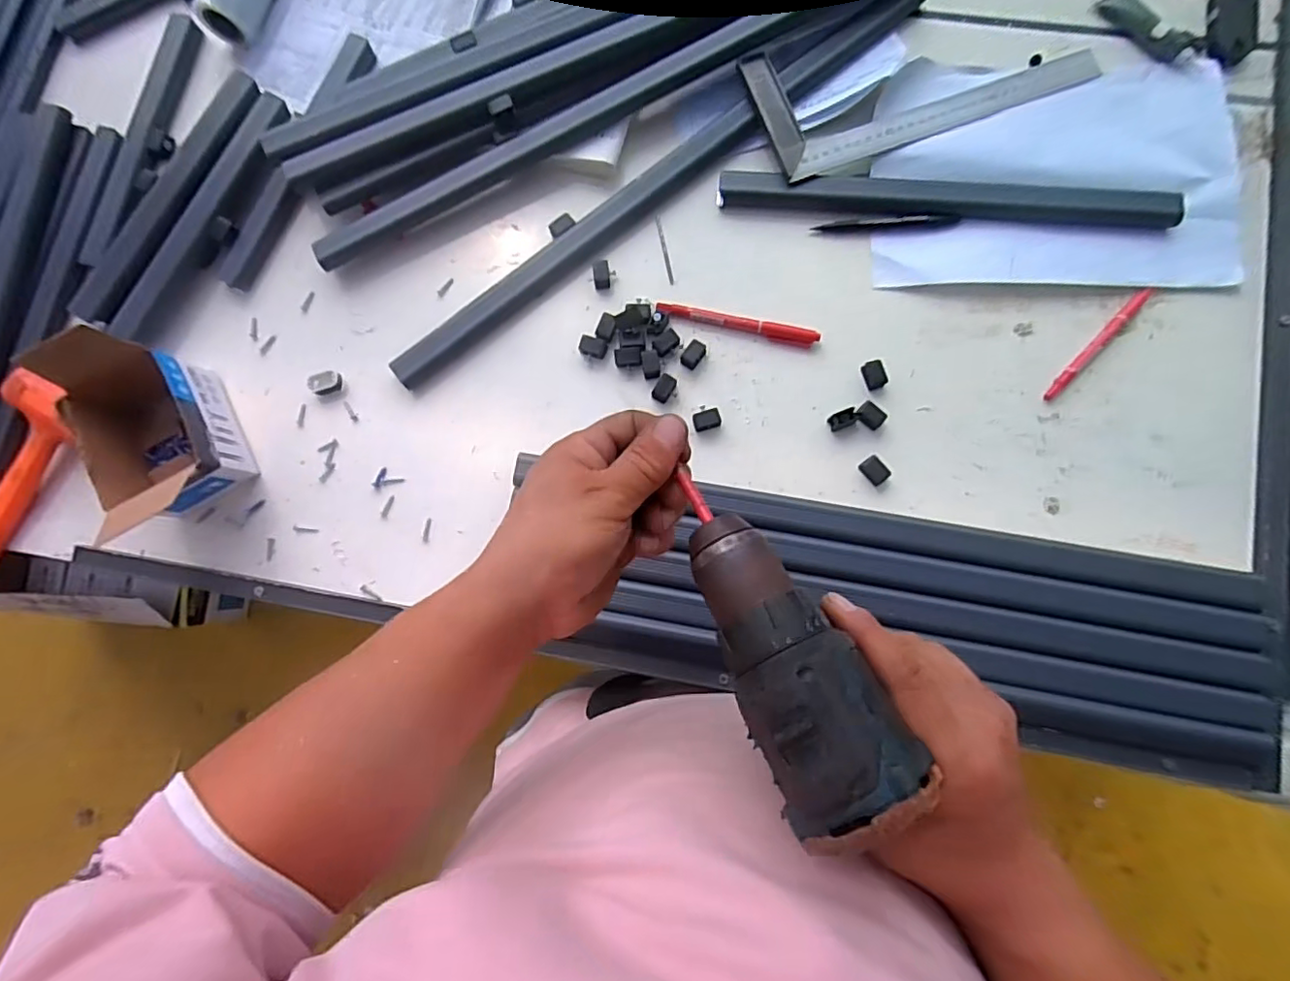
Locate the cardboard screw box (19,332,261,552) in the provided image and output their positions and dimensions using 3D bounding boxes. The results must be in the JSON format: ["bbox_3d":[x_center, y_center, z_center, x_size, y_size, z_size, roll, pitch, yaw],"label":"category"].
[{"bbox_3d":[-0.400,-0.046,0.487,0.091,0.081,0.160,-27,83,0],"label":"cardboard screw box"}]

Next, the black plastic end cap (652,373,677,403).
[{"bbox_3d":[0.016,-0.087,0.504,0.015,0.009,0.025,27,86,6],"label":"black plastic end cap"}]

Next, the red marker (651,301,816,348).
[{"bbox_3d":[0.079,-0.142,0.508,0.137,0.009,0.014,14,85,5],"label":"red marker"}]

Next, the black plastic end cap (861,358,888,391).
[{"bbox_3d":[0.191,-0.096,0.496,0.017,0.005,0.023,-17,83,2],"label":"black plastic end cap"}]

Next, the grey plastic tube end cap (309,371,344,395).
[{"bbox_3d":[-0.277,-0.093,0.520,0.028,0.009,0.017,-13,83,2],"label":"grey plastic tube end cap"}]

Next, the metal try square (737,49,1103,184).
[{"bbox_3d":[0.237,-0.365,0.516,0.288,0.021,0.116,-20,83,1],"label":"metal try square"}]

